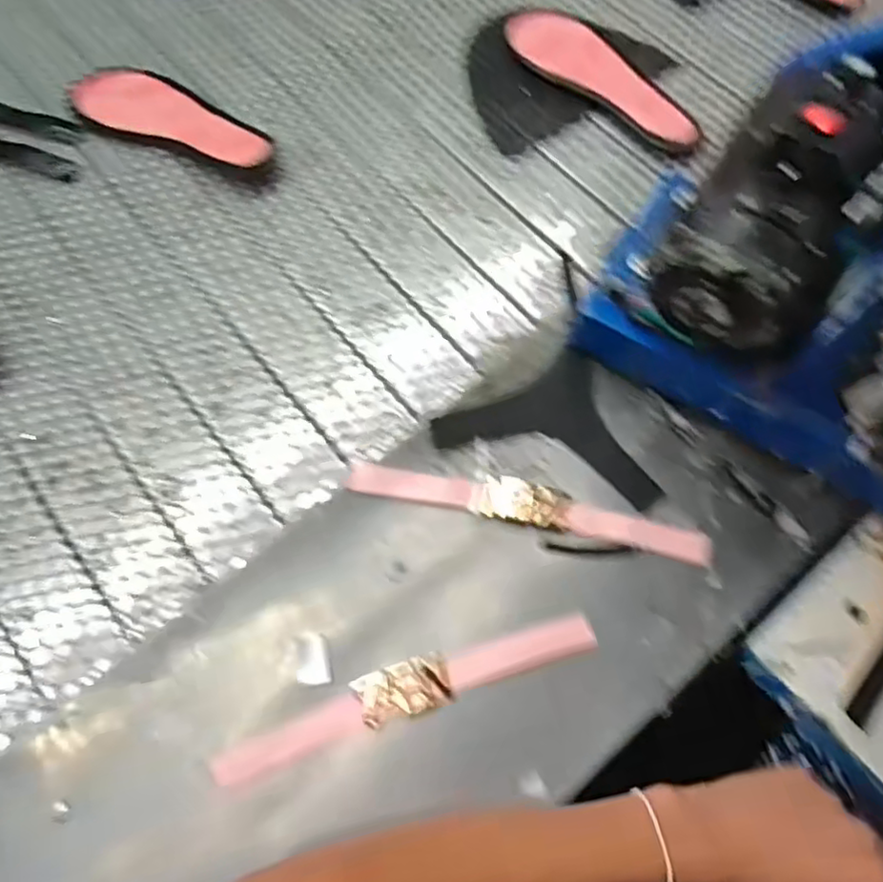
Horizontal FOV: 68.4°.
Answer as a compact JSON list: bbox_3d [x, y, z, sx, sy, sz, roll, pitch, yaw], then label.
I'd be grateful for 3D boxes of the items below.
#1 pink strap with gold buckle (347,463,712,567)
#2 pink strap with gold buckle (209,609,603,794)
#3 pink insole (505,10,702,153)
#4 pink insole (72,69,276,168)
[{"bbox_3d":[0.062,0.044,0.461,0.252,0.012,0.032,11,72,6],"label":"pink strap with gold buckle"},{"bbox_3d":[-0.021,0.161,0.422,0.251,0.008,0.033,-19,71,-5],"label":"pink strap with gold buckle"},{"bbox_3d":[0.154,-0.348,0.632,0.086,0.015,0.220,-33,73,-9],"label":"pink insole"},{"bbox_3d":[-0.260,-0.305,0.613,0.222,0.024,0.065,28,74,11],"label":"pink insole"}]

